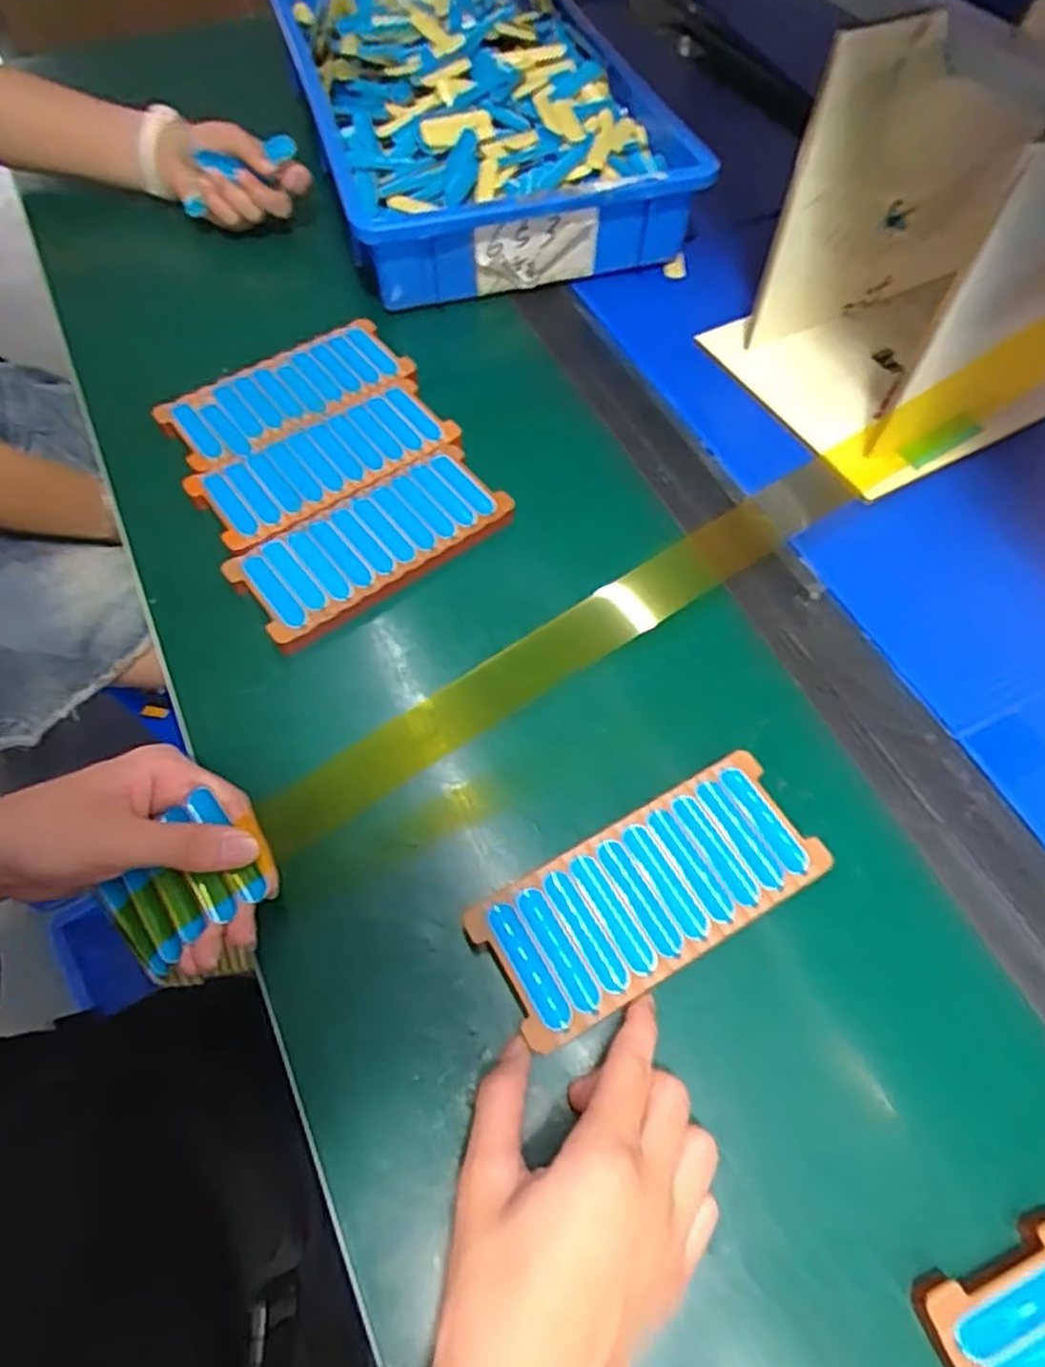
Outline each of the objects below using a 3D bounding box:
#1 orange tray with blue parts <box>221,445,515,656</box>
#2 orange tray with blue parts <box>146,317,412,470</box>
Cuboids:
[{"bbox_3d":[-0.096,-0.090,0.483,0.170,0.018,0.074,-33,66,-17],"label":"orange tray with blue parts"},{"bbox_3d":[-0.170,-0.209,0.544,0.170,0.020,0.070,-32,65,-16],"label":"orange tray with blue parts"}]

